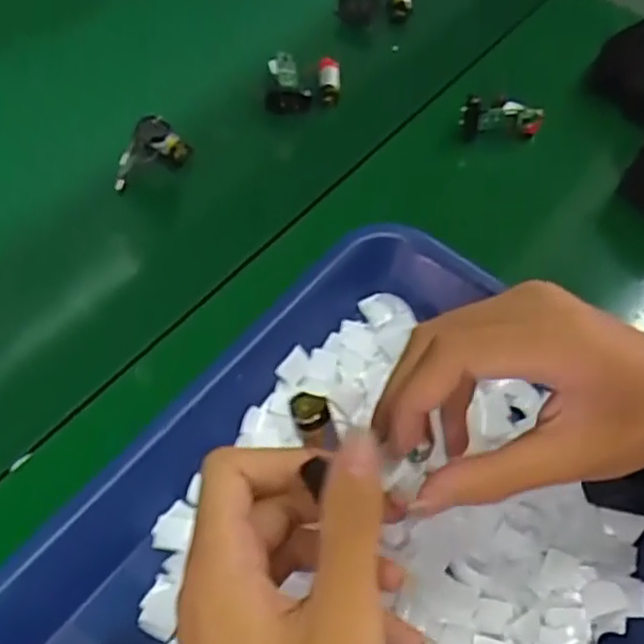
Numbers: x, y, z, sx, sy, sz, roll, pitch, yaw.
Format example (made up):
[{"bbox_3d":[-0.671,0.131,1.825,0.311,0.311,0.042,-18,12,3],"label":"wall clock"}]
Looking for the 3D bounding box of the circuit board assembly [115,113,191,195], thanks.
[{"bbox_3d":[-0.115,-0.115,0.448,0.055,0.043,0.024,-21,65,-16],"label":"circuit board assembly"}]

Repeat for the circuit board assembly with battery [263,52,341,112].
[{"bbox_3d":[-0.014,-0.177,0.500,0.052,0.019,0.042,6,59,0],"label":"circuit board assembly with battery"}]

